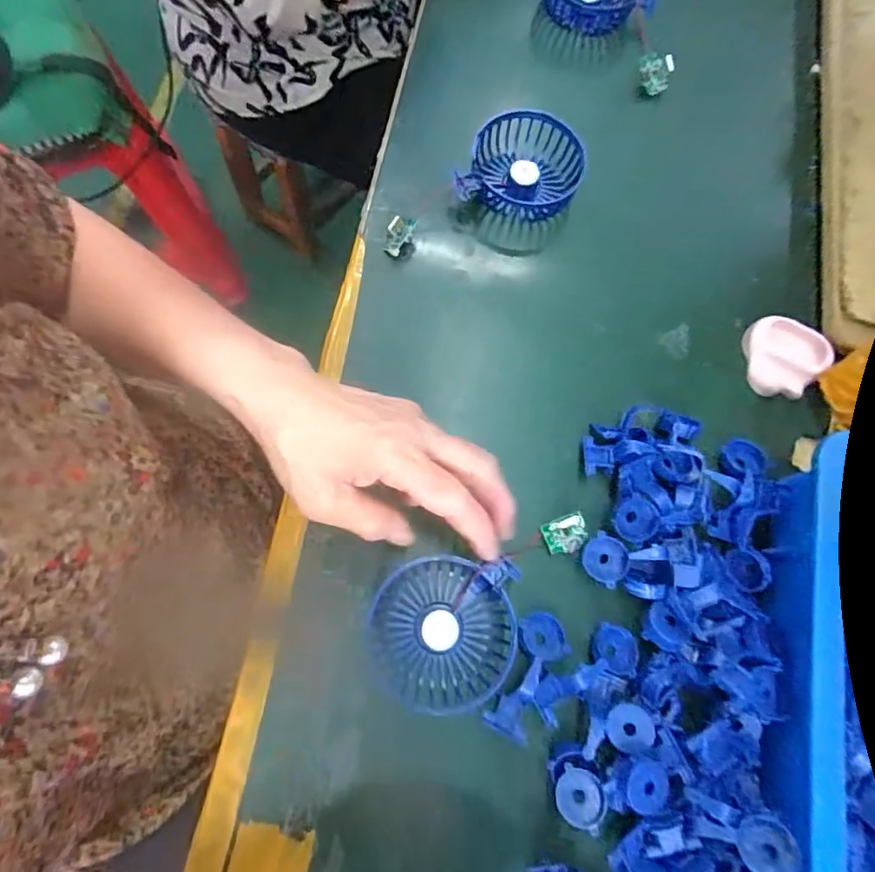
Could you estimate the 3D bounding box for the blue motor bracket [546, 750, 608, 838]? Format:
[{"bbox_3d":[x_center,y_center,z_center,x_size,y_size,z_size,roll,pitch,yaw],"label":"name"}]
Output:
[{"bbox_3d":[0.081,0.208,0.312,0.027,0.016,0.039,-27,80,-12],"label":"blue motor bracket"}]

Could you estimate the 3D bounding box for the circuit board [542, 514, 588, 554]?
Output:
[{"bbox_3d":[0.089,0.068,0.365,0.030,0.007,0.023,-17,78,-10],"label":"circuit board"}]

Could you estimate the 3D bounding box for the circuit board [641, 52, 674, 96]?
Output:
[{"bbox_3d":[0.197,-0.329,0.480,0.025,0.024,0.027,-2,75,-2],"label":"circuit board"}]

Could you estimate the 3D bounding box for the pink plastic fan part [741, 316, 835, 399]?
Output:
[{"bbox_3d":[0.264,-0.062,0.410,0.060,0.017,0.058,-43,84,-14],"label":"pink plastic fan part"}]

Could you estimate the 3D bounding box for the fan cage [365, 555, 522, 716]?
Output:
[{"bbox_3d":[0.002,0.125,0.338,0.091,0.024,0.091,5,75,-5],"label":"fan cage"}]

